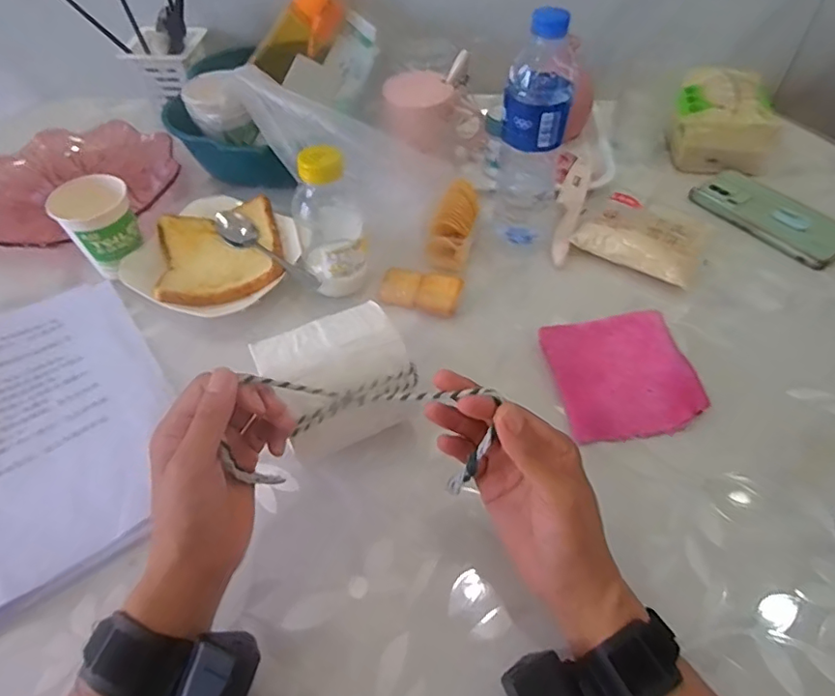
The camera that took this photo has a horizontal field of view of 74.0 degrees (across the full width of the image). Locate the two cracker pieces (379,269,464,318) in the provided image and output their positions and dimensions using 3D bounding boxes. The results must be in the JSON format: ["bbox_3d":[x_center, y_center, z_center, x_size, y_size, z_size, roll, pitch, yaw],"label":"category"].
[{"bbox_3d":[0.002,-0.058,0.544,0.081,0.021,0.038,13,55,12],"label":"two cracker pieces"}]

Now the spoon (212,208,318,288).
[{"bbox_3d":[-0.160,-0.102,0.568,0.153,0.024,0.028,36,62,25],"label":"spoon"}]

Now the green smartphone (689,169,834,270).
[{"bbox_3d":[0.382,-0.146,0.599,0.072,0.008,0.158,-37,60,-22],"label":"green smartphone"}]

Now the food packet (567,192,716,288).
[{"bbox_3d":[0.241,-0.123,0.582,0.120,0.024,0.103,26,59,20],"label":"food packet"}]

